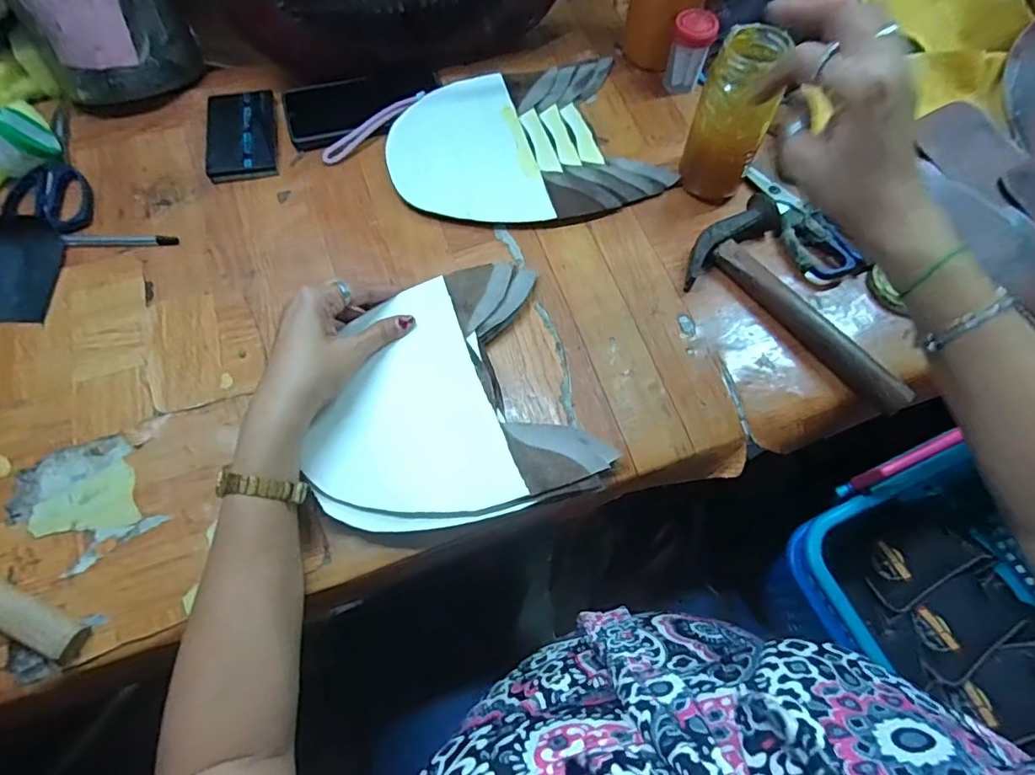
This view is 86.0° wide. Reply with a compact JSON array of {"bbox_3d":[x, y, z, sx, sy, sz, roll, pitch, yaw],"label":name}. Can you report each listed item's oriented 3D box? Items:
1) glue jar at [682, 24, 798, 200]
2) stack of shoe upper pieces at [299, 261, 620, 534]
[{"bbox_3d":[0.188,-0.230,0.494,0.056,0.144,0.059,1,49,-1],"label":"glue jar"},{"bbox_3d":[-0.056,0.001,0.434,0.200,0.018,0.206,-10,62,-9],"label":"stack of shoe upper pieces"}]

